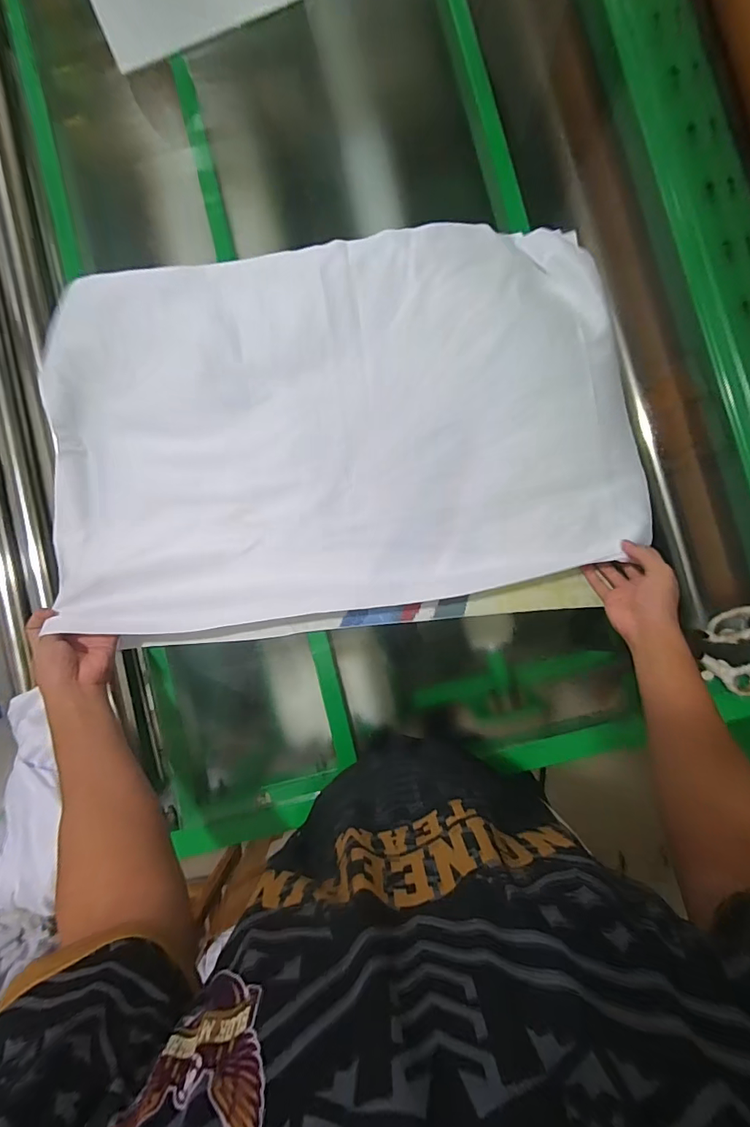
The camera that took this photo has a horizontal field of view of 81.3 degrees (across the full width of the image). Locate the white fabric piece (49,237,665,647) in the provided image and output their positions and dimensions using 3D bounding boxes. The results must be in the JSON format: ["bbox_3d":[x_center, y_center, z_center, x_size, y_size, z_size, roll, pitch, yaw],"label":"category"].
[{"bbox_3d":[-0.058,-0.202,0.654,0.840,0.064,0.531,-10,89,1],"label":"white fabric piece"}]

